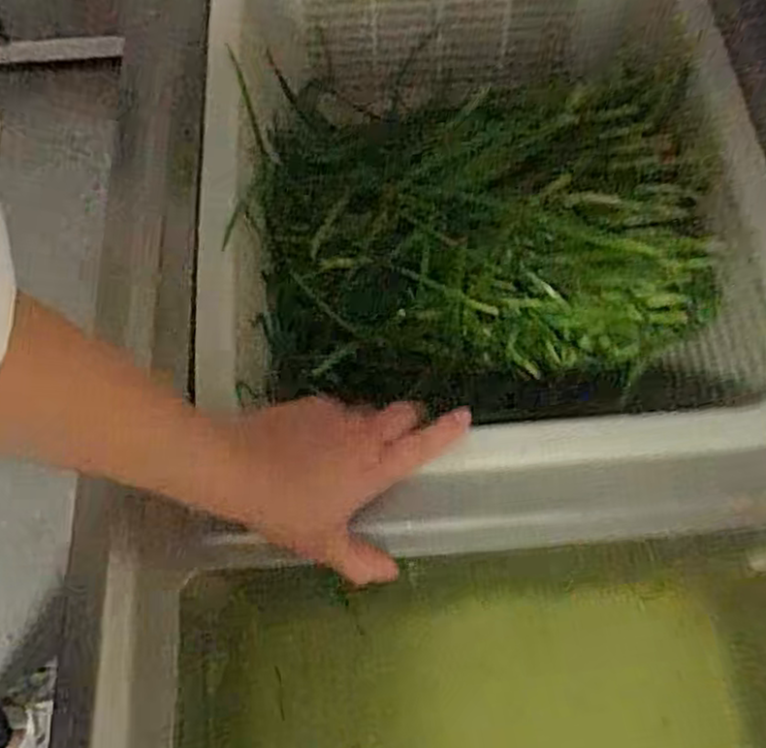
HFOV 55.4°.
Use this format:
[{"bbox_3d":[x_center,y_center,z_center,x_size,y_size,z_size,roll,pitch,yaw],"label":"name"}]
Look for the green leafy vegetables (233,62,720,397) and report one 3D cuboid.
[{"bbox_3d":[0.080,-0.137,0.709,0.428,0.117,0.297,0,66,1],"label":"green leafy vegetables"}]

